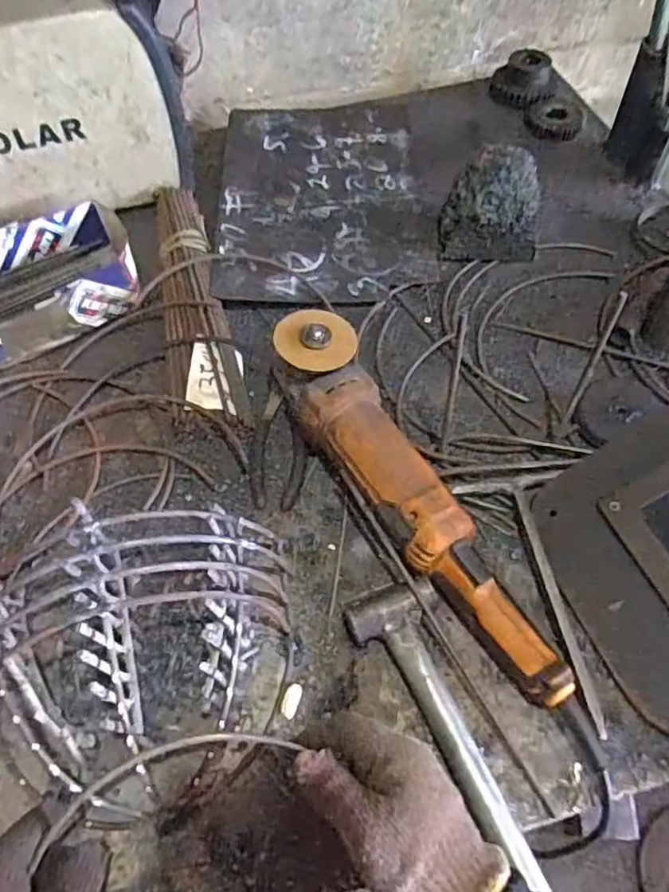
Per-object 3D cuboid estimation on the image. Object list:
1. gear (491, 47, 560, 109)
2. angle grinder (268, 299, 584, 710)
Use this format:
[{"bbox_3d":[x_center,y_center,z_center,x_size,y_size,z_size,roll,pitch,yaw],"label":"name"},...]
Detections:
[{"bbox_3d":[0.273,-0.525,0.902,0.090,0.039,0.099,-1,59,1],"label":"gear"},{"bbox_3d":[0.056,0.042,0.527,0.083,0.089,0.379,-27,62,-14],"label":"angle grinder"}]

